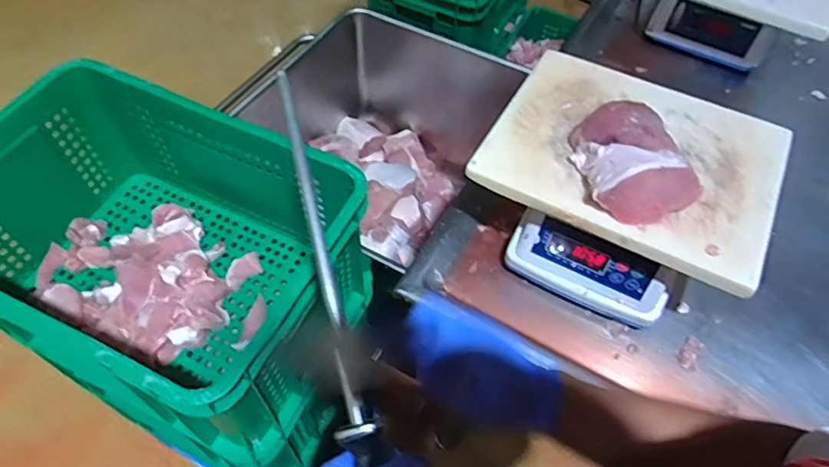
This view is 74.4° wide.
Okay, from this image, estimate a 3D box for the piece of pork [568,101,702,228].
[{"bbox_3d":[0.278,-0.101,0.696,0.126,0.065,0.167,-5,57,-6],"label":"piece of pork"}]

